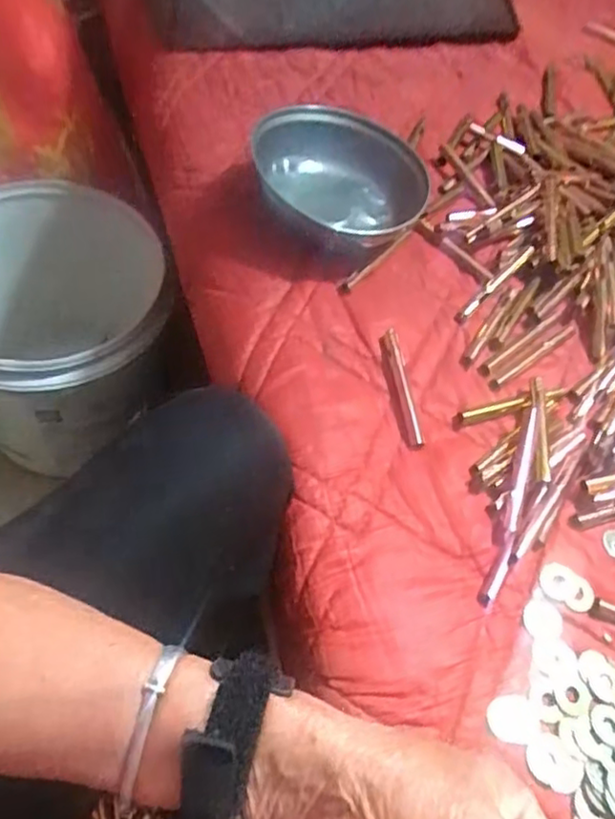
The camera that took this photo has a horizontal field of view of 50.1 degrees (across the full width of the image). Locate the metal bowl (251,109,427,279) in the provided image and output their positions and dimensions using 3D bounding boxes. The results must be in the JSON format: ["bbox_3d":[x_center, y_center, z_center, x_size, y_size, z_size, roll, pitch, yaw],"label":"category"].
[{"bbox_3d":[0.024,-0.171,0.517,0.137,0.052,0.153,2,58,-11],"label":"metal bowl"}]

